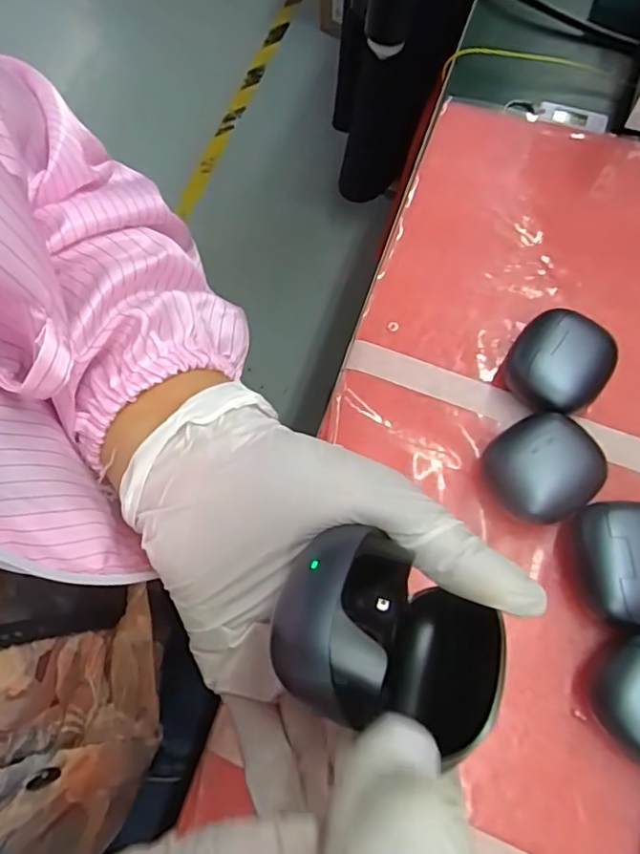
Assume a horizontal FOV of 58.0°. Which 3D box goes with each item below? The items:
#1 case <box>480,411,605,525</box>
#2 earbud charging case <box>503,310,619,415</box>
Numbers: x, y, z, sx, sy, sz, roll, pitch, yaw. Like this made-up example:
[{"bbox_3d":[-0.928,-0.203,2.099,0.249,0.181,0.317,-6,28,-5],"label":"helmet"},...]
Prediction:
[{"bbox_3d":[0.111,0.021,0.287,0.053,0.031,0.048,-31,70,-10],"label":"case"},{"bbox_3d":[0.129,-0.034,0.312,0.049,0.027,0.051,35,73,15],"label":"earbud charging case"}]

